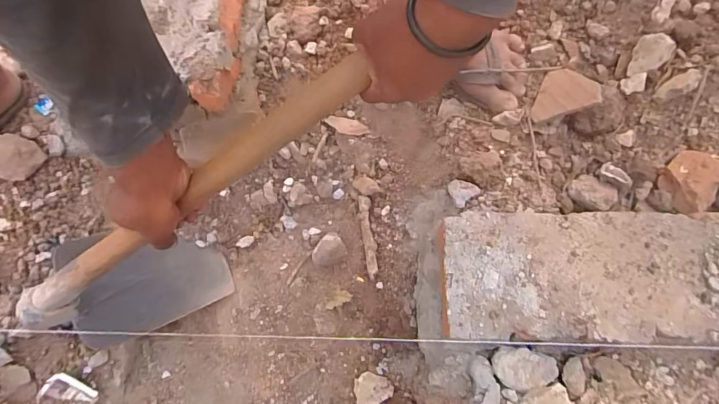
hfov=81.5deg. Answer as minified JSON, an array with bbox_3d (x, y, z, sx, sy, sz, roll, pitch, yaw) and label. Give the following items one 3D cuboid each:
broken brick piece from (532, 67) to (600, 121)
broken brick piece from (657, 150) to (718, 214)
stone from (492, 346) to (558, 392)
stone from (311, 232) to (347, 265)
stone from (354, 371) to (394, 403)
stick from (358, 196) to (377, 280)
[{"bbox_3d":[0.292,-0.158,0.593,0.088,0.008,0.079,-6,60,38],"label":"broken brick piece"},{"bbox_3d":[0.429,-0.028,0.537,0.059,0.022,0.082,30,74,13],"label":"broken brick piece"},{"bbox_3d":[0.203,0.204,0.508,0.083,0.031,0.048,6,70,5],"label":"stone"},{"bbox_3d":[-0.051,0.085,0.715,0.043,0.026,0.058,37,75,15],"label":"stone"},{"bbox_3d":[0.018,0.284,0.636,0.057,0.009,0.050,-29,56,-11],"label":"stone"},{"bbox_3d":[0.015,0.057,0.702,0.020,0.022,0.136,-9,69,0],"label":"stick"}]

